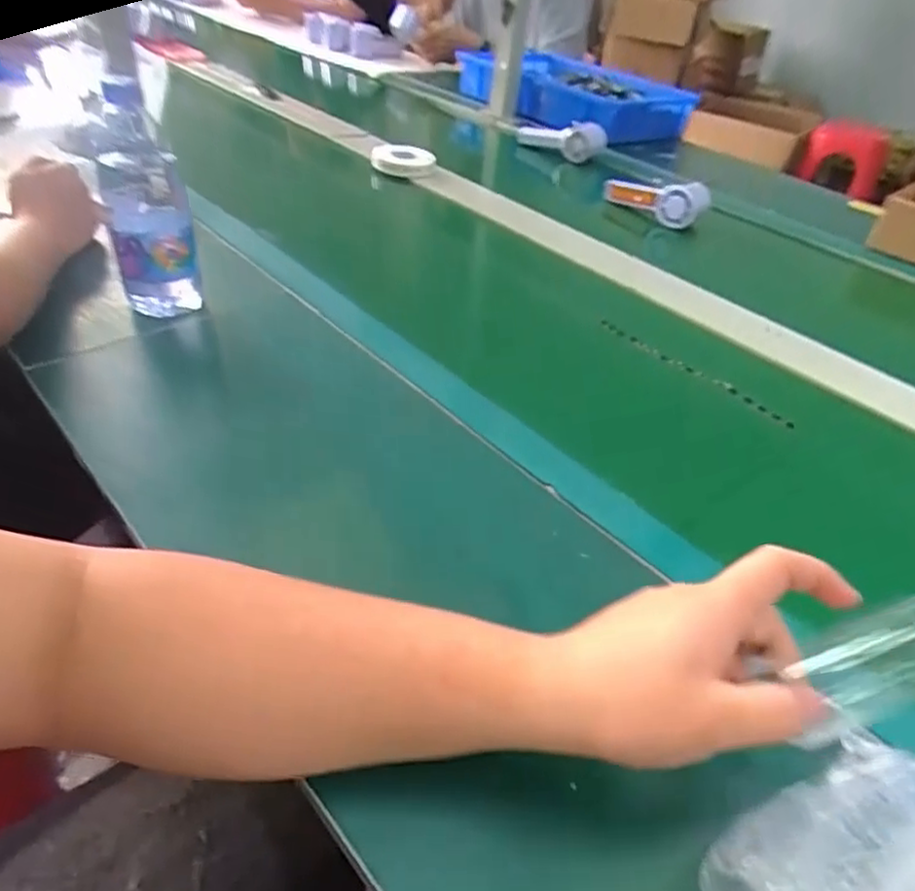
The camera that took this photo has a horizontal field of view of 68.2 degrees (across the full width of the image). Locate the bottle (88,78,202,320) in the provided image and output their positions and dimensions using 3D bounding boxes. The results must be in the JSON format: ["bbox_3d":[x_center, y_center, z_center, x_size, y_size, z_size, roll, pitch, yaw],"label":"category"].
[{"bbox_3d":[-0.267,-0.197,0.580,0.069,0.184,0.060,-10,43,-20],"label":"bottle"}]

